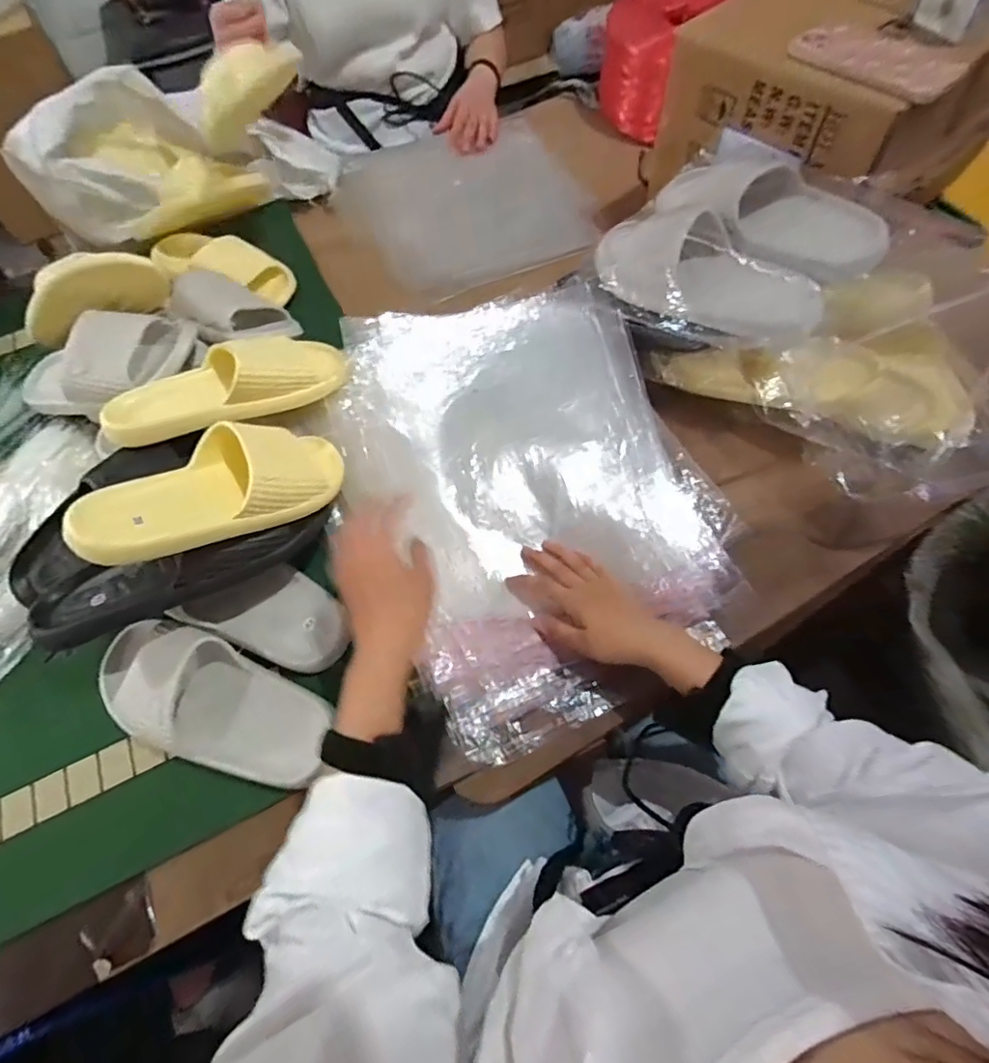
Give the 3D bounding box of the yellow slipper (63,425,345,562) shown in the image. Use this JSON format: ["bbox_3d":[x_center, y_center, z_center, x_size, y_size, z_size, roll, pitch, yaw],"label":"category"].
[{"bbox_3d":[-0.251,-0.045,0.521,0.243,0.066,0.089,-26,62,-34],"label":"yellow slipper"}]

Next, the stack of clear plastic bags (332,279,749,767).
[{"bbox_3d":[0.033,-0.049,0.580,0.333,0.062,0.470,-20,74,-6],"label":"stack of clear plastic bags"}]

